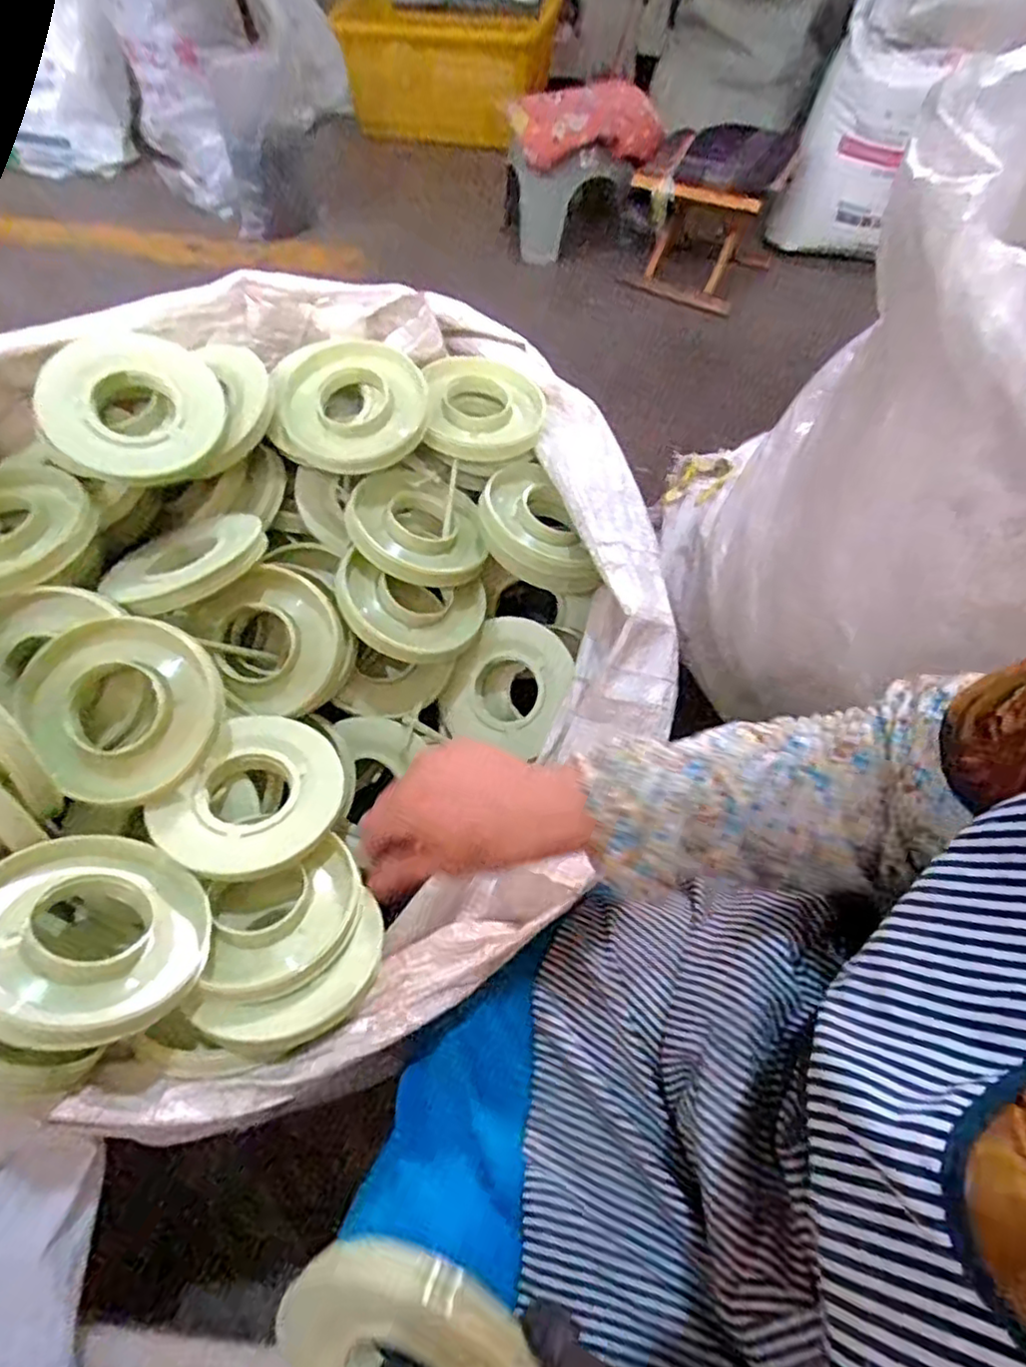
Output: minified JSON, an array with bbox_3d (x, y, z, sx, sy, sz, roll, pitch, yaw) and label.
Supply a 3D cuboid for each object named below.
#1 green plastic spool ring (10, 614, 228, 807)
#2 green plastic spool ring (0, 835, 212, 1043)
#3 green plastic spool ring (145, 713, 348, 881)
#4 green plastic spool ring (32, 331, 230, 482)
[{"bbox_3d":[-0.269,0.015,0.470,0.125,0.022,0.125,-45,99,-17],"label":"green plastic spool ring"},{"bbox_3d":[-0.248,0.146,0.397,0.127,0.021,0.119,24,28,-14],"label":"green plastic spool ring"},{"bbox_3d":[-0.184,0.078,0.485,0.111,0.029,0.125,20,60,13],"label":"green plastic spool ring"},{"bbox_3d":[-0.299,-0.217,0.538,0.129,0.021,0.116,-22,95,-26],"label":"green plastic spool ring"}]

